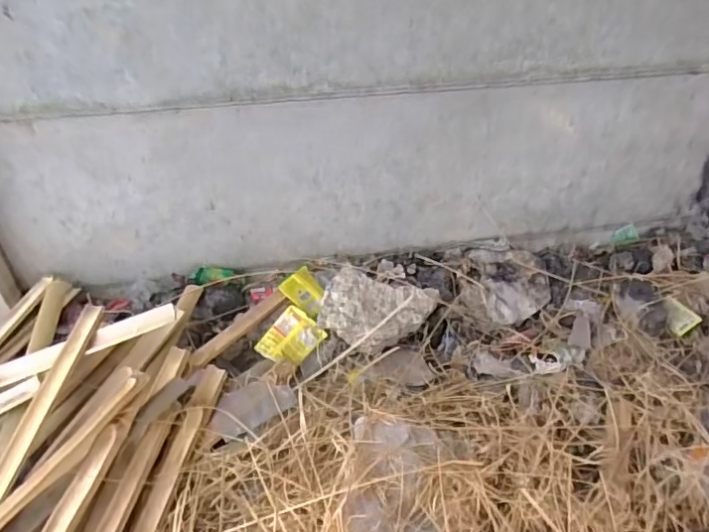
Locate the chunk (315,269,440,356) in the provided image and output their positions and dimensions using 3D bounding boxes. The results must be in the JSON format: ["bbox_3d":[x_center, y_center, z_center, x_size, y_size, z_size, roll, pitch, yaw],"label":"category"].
[{"bbox_3d":[0.047,0.101,1.145,0.218,0.094,0.154,10,43,10],"label":"chunk"}]

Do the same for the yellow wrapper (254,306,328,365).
[{"bbox_3d":[-0.129,0.150,1.144,0.099,0.014,0.119,35,63,7],"label":"yellow wrapper"}]

